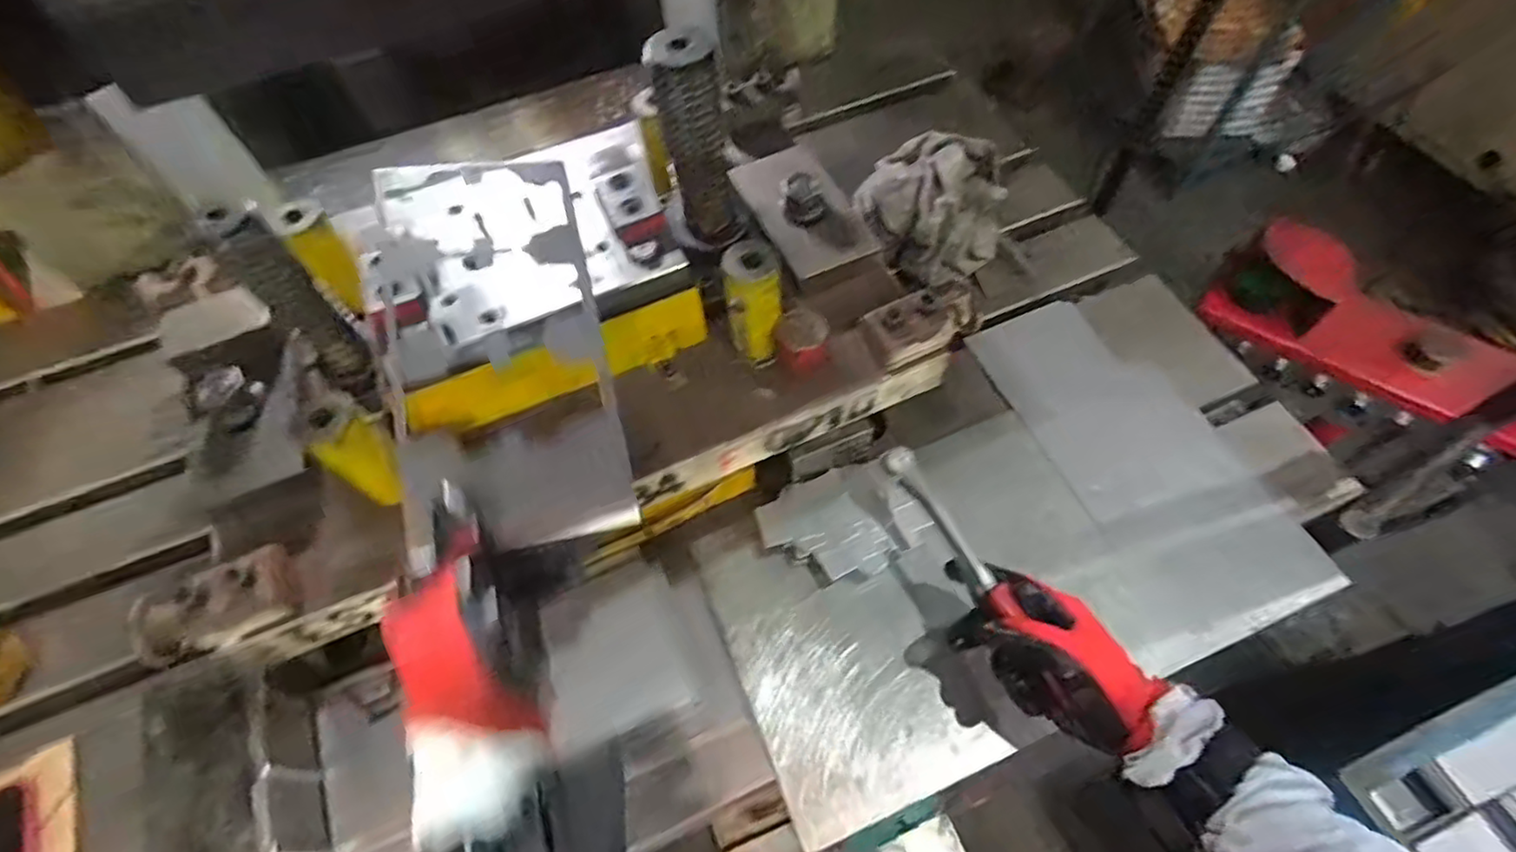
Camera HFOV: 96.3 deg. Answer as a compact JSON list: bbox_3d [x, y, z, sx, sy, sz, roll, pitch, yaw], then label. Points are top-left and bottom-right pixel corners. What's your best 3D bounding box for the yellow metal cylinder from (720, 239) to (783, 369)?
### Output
[{"bbox_3d":[-0.002,-0.092,0.519,0.040,0.098,0.036,-1,59,2],"label":"yellow metal cylinder"}]

